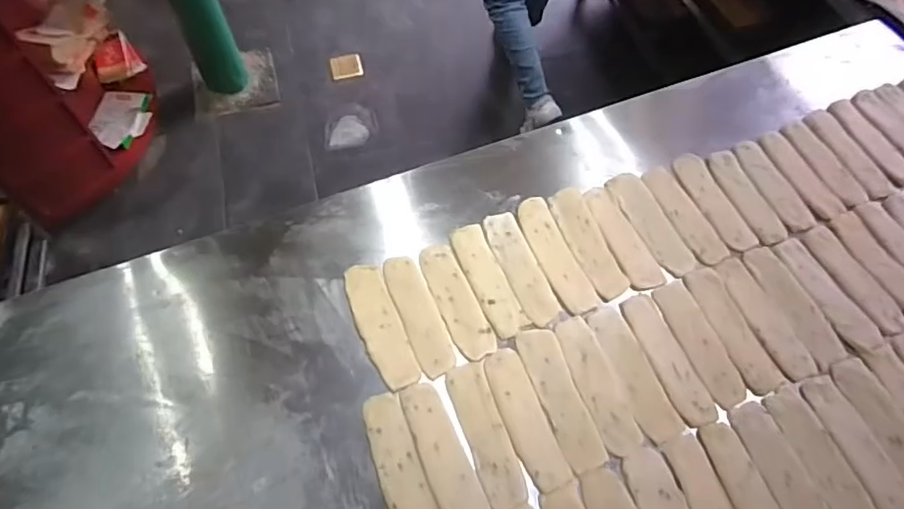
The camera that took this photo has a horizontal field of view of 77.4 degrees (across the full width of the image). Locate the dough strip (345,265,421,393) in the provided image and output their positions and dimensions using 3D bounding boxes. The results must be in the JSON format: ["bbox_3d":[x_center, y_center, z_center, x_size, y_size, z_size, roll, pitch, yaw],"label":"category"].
[{"bbox_3d":[-0.104,0.100,0.819,0.058,0.005,0.199,-19,65,-11],"label":"dough strip"}]

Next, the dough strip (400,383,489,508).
[{"bbox_3d":[-0.014,0.260,0.732,0.058,0.008,0.193,-21,65,-12],"label":"dough strip"}]

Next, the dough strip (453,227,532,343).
[{"bbox_3d":[0.054,0.036,0.870,0.056,0.010,0.193,-19,65,-12],"label":"dough strip"}]

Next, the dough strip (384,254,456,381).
[{"bbox_3d":[-0.048,0.087,0.830,0.056,0.007,0.193,-18,64,-11],"label":"dough strip"}]

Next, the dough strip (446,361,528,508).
[{"bbox_3d":[0.045,0.235,0.744,0.053,0.009,0.190,-15,64,-9],"label":"dough strip"}]

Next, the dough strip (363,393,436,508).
[{"bbox_3d":[-0.063,0.278,0.720,0.053,0.008,0.204,-19,65,-11],"label":"dough strip"}]

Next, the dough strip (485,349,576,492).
[{"bbox_3d":[0.100,0.218,0.762,0.056,0.013,0.192,-18,64,-11],"label":"dough strip"}]

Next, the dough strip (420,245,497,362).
[{"bbox_3d":[0.006,0.068,0.846,0.059,0.005,0.191,-22,65,-13],"label":"dough strip"}]

